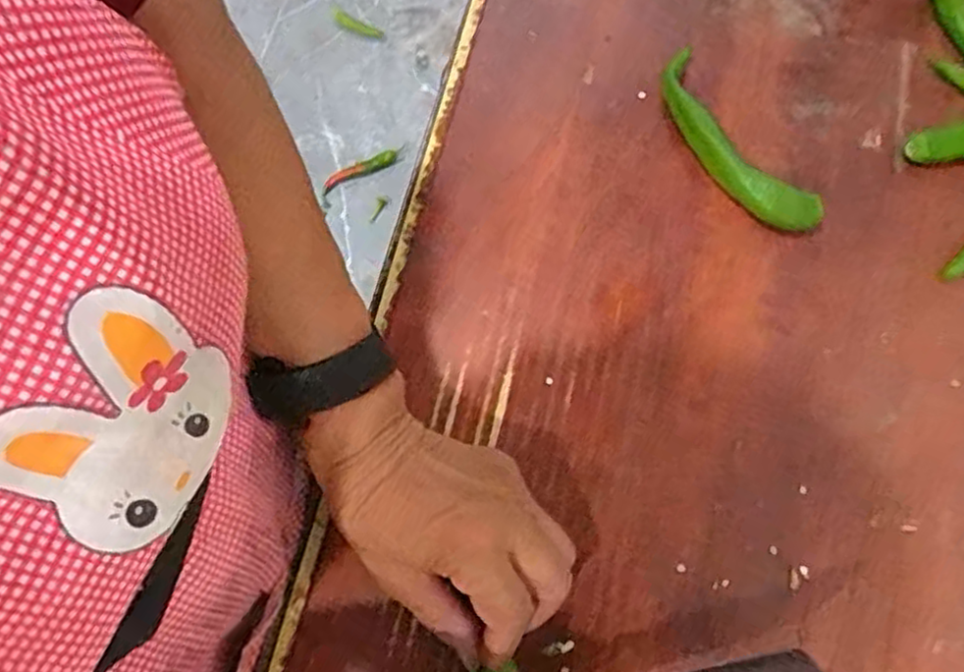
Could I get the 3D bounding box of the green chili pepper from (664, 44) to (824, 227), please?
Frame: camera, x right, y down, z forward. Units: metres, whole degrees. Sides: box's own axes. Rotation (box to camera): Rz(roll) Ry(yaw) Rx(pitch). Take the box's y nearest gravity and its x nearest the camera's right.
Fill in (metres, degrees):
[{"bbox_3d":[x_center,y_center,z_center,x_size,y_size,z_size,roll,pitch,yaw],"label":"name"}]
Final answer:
[{"bbox_3d":[0.142,-0.107,0.405,0.028,0.024,0.122,-31,76,-7],"label":"green chili pepper"}]

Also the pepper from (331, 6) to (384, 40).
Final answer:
[{"bbox_3d":[-0.235,-0.579,1.310,0.121,0.018,0.026,34,75,10],"label":"pepper"}]

